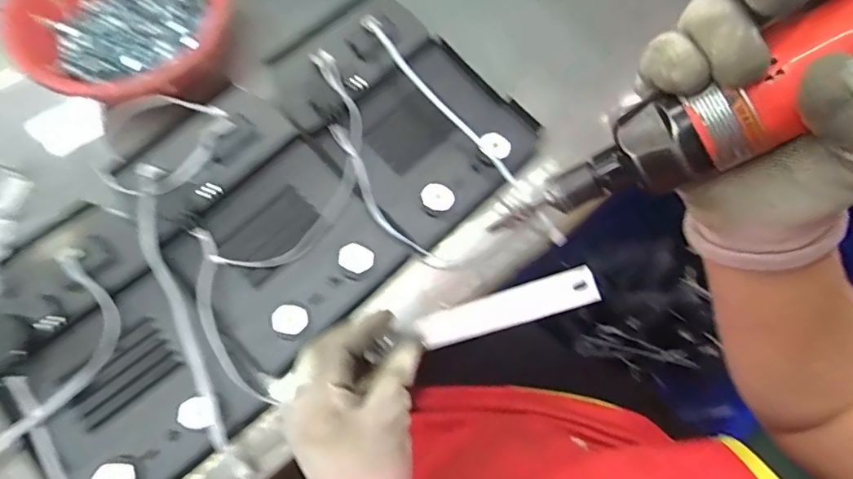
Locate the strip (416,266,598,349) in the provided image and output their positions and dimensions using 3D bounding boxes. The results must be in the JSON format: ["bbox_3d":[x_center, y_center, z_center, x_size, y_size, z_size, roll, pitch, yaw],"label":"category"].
[{"bbox_3d":[0.047,0.045,0.333,0.120,0.006,0.023,-22,62,25],"label":"strip"}]

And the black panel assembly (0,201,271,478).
[{"bbox_3d":[-0.243,0.091,0.395,0.153,0.041,0.206,-39,77,-12],"label":"black panel assembly"}]

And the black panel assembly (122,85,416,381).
[{"bbox_3d":[-0.132,-0.017,0.426,0.150,0.037,0.200,-40,77,-12],"label":"black panel assembly"}]

